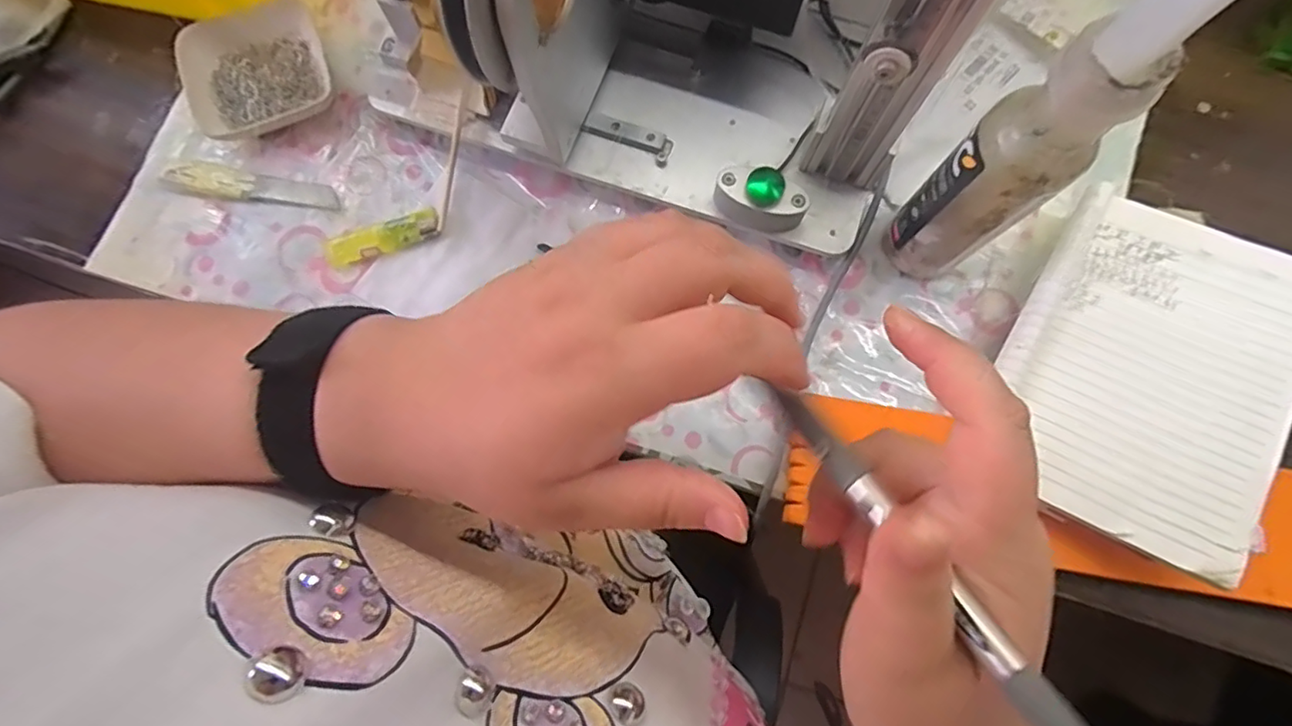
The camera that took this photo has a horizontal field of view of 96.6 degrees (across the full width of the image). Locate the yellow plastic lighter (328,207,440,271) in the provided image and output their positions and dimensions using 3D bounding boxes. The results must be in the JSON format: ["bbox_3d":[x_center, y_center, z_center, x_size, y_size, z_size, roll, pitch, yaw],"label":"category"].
[{"bbox_3d":[-0.182,-0.087,0.397,0.080,0.010,0.022,-18,77,-4],"label":"yellow plastic lighter"}]

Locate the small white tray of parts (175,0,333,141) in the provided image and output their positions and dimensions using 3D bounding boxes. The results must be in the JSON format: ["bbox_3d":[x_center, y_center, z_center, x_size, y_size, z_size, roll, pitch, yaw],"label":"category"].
[{"bbox_3d":[-0.283,-0.210,0.419,0.102,0.034,0.094,-32,79,-7],"label":"small white tray of parts"}]

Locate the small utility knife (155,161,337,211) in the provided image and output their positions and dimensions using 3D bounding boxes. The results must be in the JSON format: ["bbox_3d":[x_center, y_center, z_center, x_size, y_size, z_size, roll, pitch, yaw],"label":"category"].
[{"bbox_3d":[-0.280,-0.127,0.408,0.123,0.016,0.021,8,77,2],"label":"small utility knife"}]

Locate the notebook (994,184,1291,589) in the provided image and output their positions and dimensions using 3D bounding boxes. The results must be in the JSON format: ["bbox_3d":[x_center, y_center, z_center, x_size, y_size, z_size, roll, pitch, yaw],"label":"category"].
[{"bbox_3d":[0.293,0.004,0.334,0.141,0.017,0.195,27,83,15],"label":"notebook"}]

